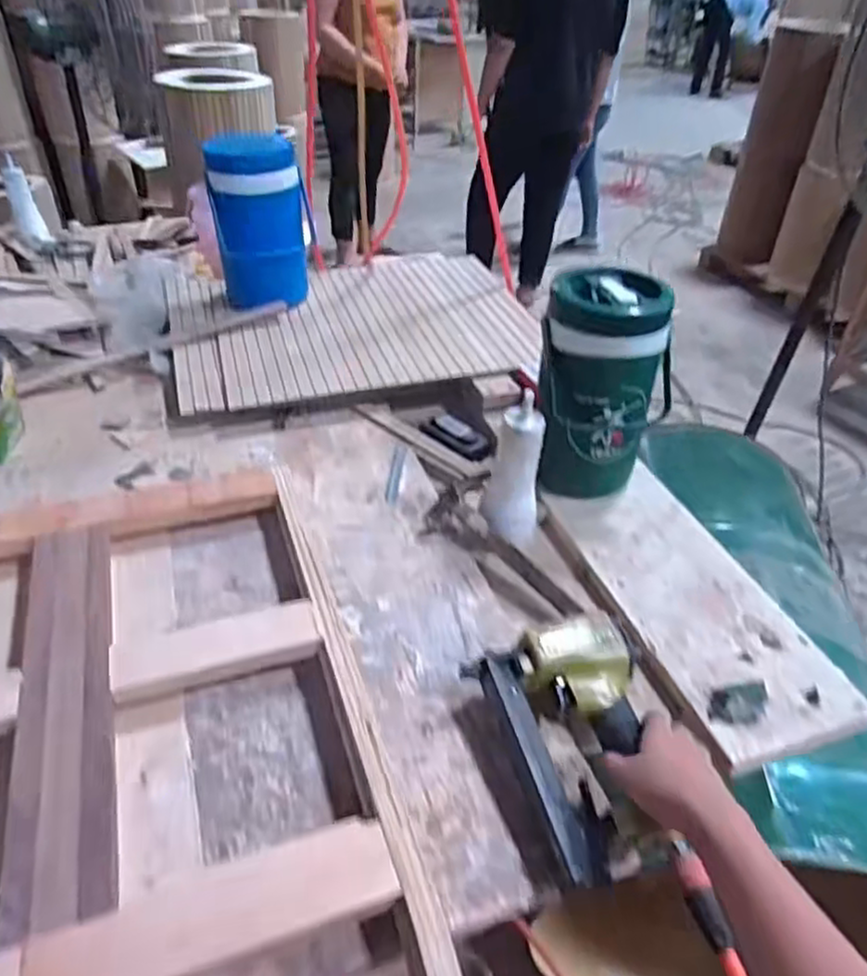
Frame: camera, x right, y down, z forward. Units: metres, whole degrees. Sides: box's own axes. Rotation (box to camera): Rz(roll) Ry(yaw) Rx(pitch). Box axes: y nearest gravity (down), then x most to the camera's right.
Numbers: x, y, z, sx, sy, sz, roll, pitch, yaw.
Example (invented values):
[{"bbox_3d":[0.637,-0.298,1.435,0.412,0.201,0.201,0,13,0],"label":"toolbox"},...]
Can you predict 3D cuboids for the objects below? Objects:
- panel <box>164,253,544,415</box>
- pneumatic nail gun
[{"bbox_3d":[-0.135,-0.285,1.188,0.565,0.025,0.481,-10,40,-13],"label":"panel"},{"bbox_3d":[0.129,0.208,0.597,0.146,0.050,0.198,-12,43,-19],"label":"pneumatic nail gun"}]

